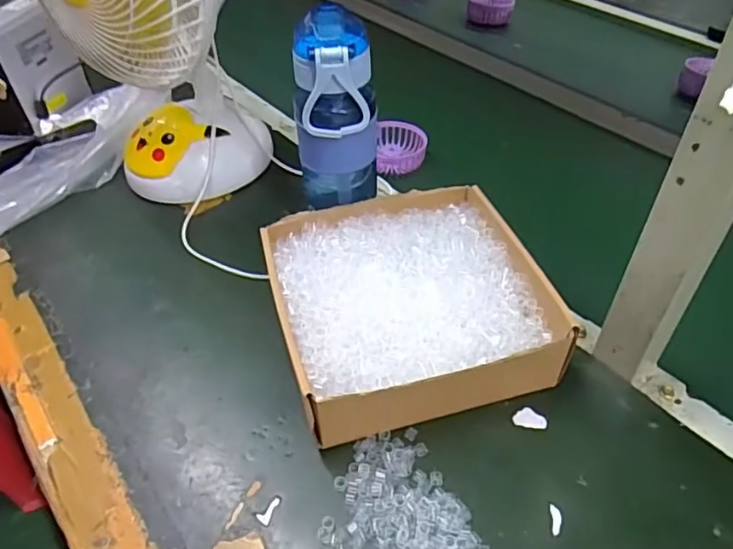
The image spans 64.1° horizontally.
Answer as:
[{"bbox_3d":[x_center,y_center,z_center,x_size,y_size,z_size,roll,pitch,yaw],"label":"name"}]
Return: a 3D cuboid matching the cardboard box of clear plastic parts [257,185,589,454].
[{"bbox_3d":[0.033,0.024,0.511,0.207,0.070,0.218,-12,46,-11],"label":"cardboard box of clear plastic parts"}]

